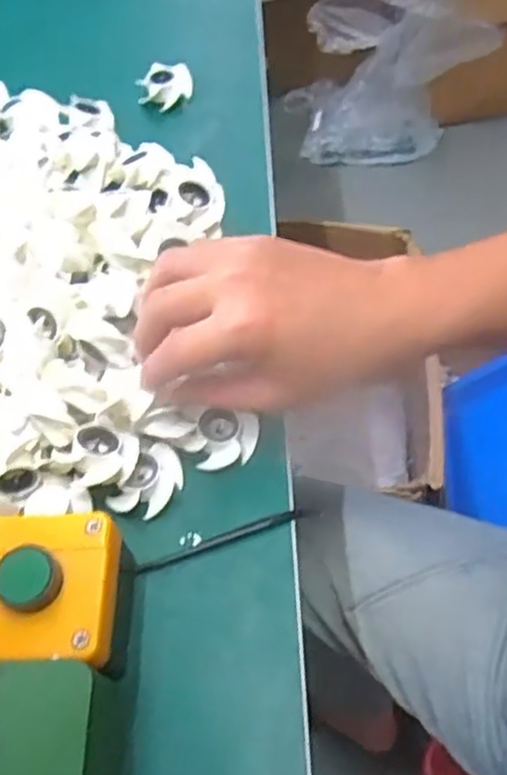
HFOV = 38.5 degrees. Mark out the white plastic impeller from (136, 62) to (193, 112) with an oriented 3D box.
[{"bbox_3d":[-0.075,-0.252,0.601,0.042,0.027,0.030,-26,57,-8],"label":"white plastic impeller"}]

